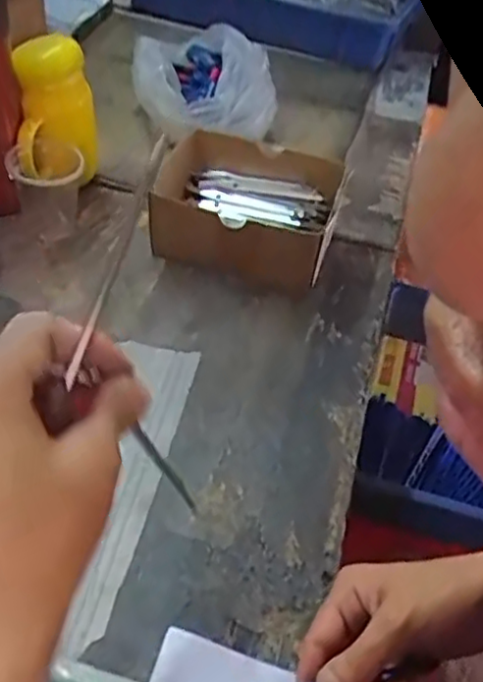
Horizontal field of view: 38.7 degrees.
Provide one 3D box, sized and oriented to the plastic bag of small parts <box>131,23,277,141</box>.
[{"bbox_3d":[-0.044,-0.312,0.832,0.166,0.093,0.212,0,46,-7],"label":"plastic bag of small parts"}]

